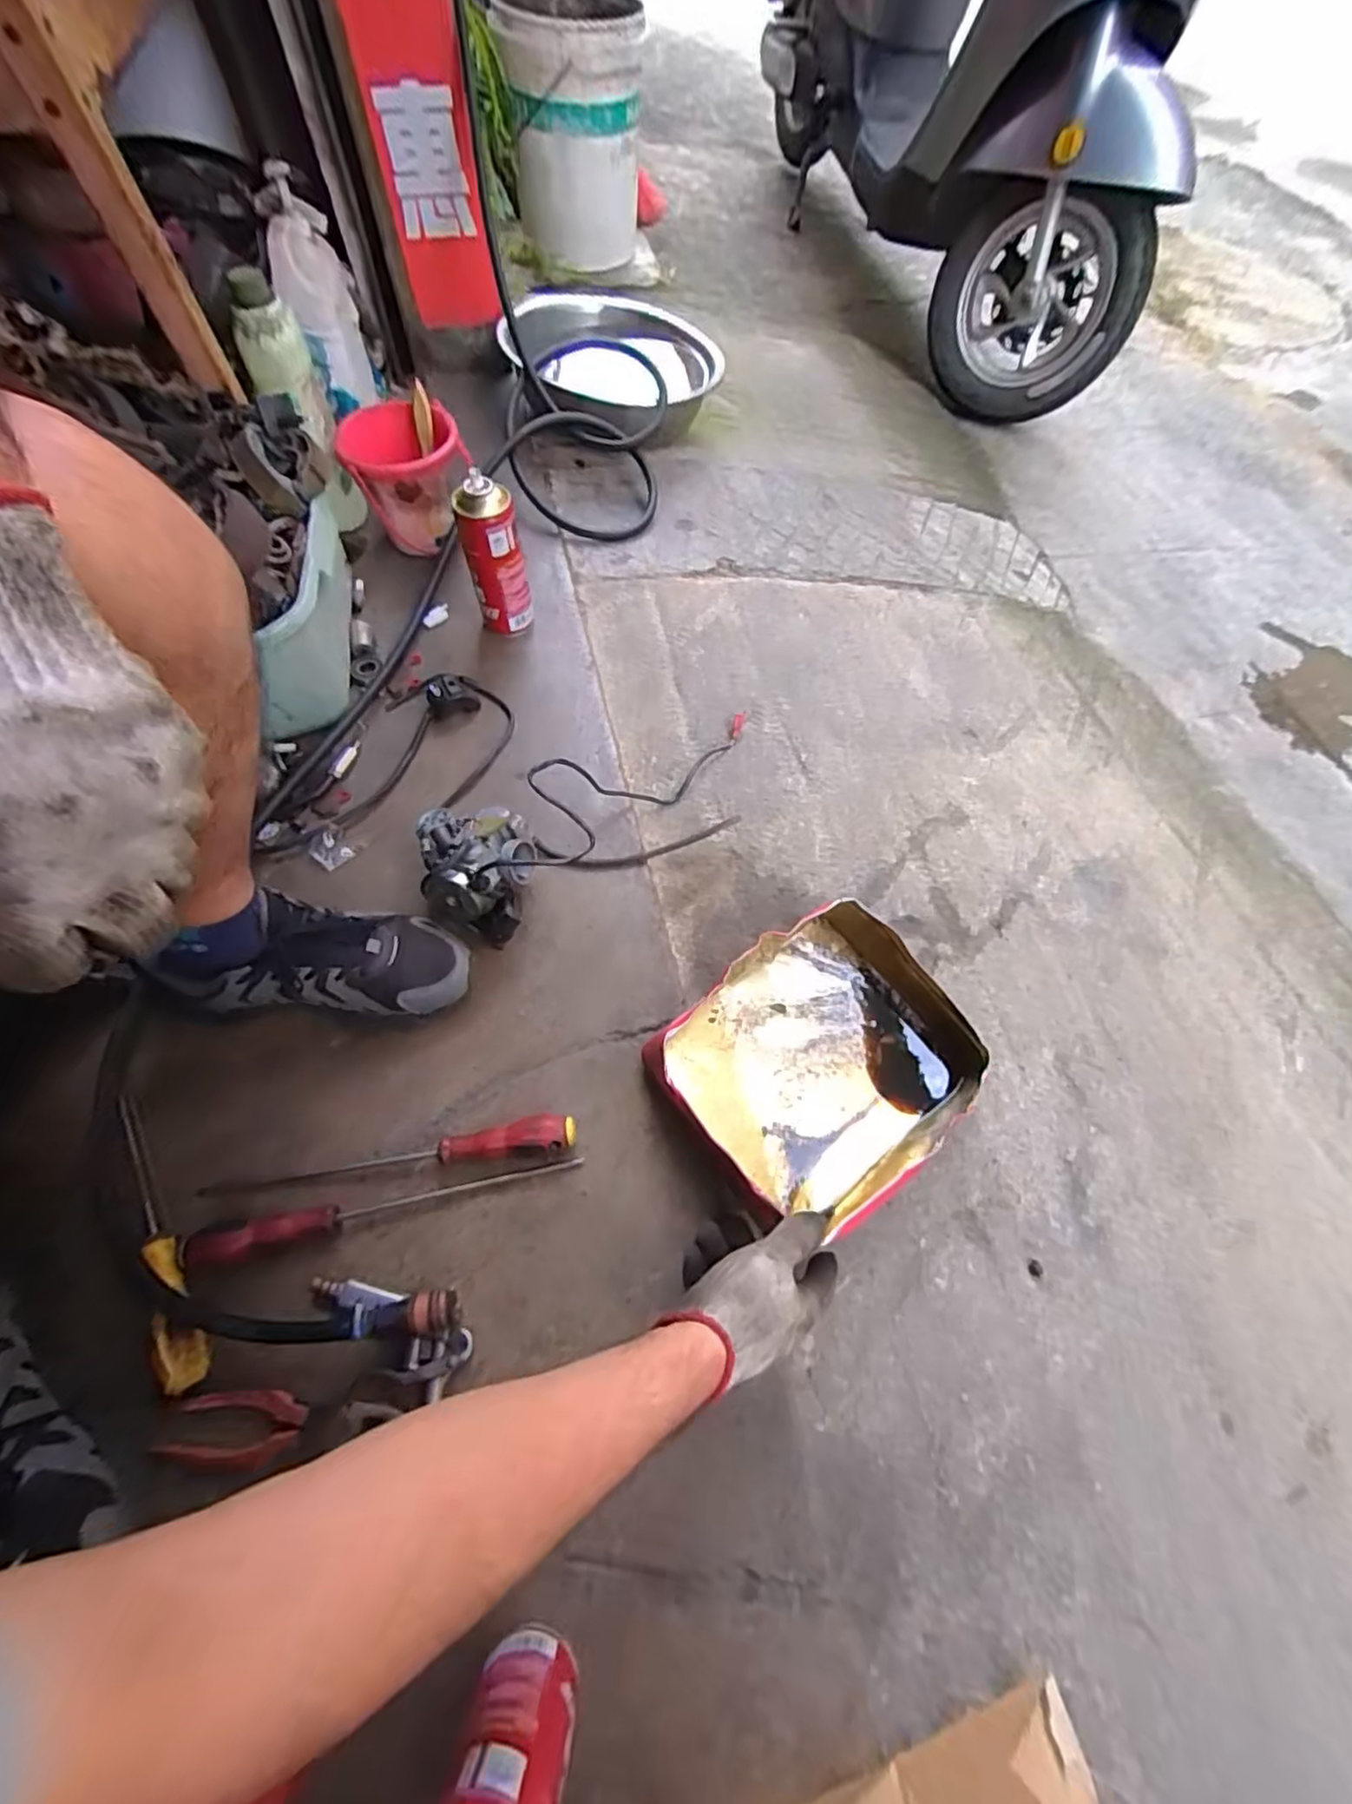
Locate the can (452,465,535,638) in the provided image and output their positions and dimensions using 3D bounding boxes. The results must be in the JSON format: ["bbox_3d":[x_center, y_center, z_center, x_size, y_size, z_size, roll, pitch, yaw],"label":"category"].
[{"bbox_3d":[-0.217,-0.401,0.775,0.067,0.184,0.056,-20,65,-11],"label":"can"}]

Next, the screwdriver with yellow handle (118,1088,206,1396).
[{"bbox_3d":[-0.428,0.268,0.529,0.030,0.035,0.252,-36,57,-17],"label":"screwdriver with yellow handle"}]

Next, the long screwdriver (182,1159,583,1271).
[{"bbox_3d":[-0.235,0.249,0.527,0.306,0.029,0.025,-10,64,-6],"label":"long screwdriver"}]

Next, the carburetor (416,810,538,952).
[{"bbox_3d":[-0.189,-0.027,0.629,0.102,0.100,0.125,0,63,-1],"label":"carburetor"}]

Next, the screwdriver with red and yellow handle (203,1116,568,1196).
[{"bbox_3d":[-0.244,0.212,0.543,0.314,0.034,0.027,-6,63,-4],"label":"screwdriver with red and yellow handle"}]

